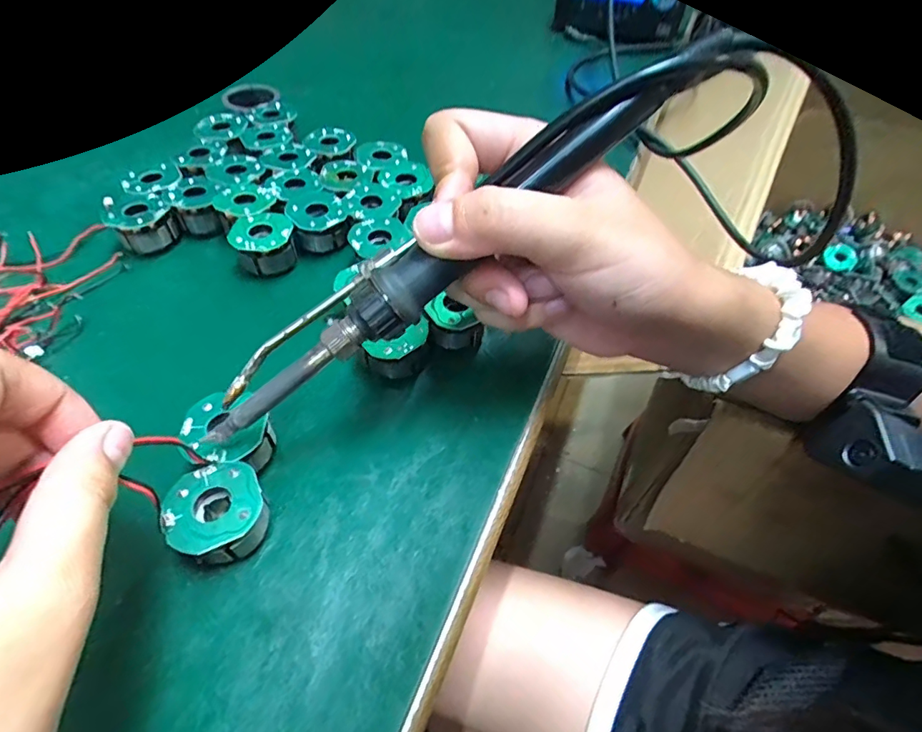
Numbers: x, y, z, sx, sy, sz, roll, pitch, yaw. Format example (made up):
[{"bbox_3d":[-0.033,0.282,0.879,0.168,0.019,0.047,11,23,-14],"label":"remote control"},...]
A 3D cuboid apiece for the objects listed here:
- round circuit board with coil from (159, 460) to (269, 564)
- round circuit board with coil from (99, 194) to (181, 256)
[{"bbox_3d":[-0.084,0.053,0.173,0.031,0.021,0.032,2,53,-3],"label":"round circuit board with coil"},{"bbox_3d":[-0.174,-0.079,0.267,0.030,0.023,0.028,1,53,-2],"label":"round circuit board with coil"}]

